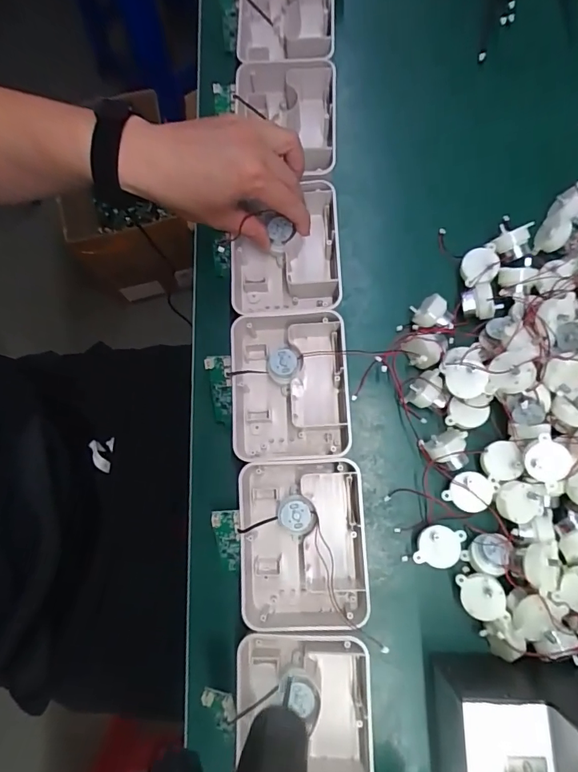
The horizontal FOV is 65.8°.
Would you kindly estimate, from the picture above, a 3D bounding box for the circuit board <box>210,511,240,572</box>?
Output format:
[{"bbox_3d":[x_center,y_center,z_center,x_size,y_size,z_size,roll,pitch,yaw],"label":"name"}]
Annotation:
[{"bbox_3d":[-0.050,0.130,0.368,0.022,0.008,0.063,-3,113,0],"label":"circuit board"}]

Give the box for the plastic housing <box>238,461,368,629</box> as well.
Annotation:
[{"bbox_3d":[0.012,0.127,0.367,0.104,0.039,0.126,-1,77,1],"label":"plastic housing"}]

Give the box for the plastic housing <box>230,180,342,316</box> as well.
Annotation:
[{"bbox_3d":[-0.004,-0.118,0.423,0.099,0.057,0.121,0,77,1],"label":"plastic housing"}]

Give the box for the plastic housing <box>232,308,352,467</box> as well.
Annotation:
[{"bbox_3d":[0.001,0.000,0.389,0.099,0.045,0.126,-1,77,0],"label":"plastic housing"}]

